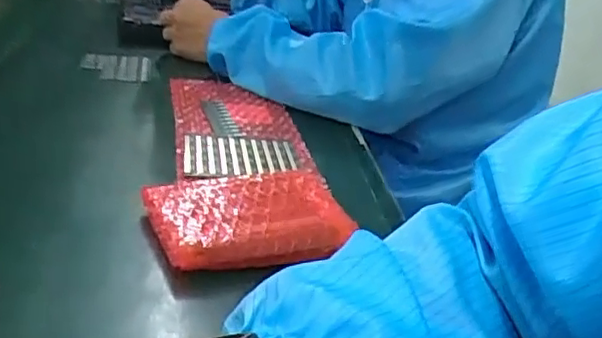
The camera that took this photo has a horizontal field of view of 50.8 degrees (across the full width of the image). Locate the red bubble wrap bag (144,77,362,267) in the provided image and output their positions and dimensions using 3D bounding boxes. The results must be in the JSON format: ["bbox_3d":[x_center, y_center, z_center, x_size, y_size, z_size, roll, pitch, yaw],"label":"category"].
[{"bbox_3d":[-0.058,-0.024,0.560,0.137,0.023,0.378,1,24,-12],"label":"red bubble wrap bag"}]

